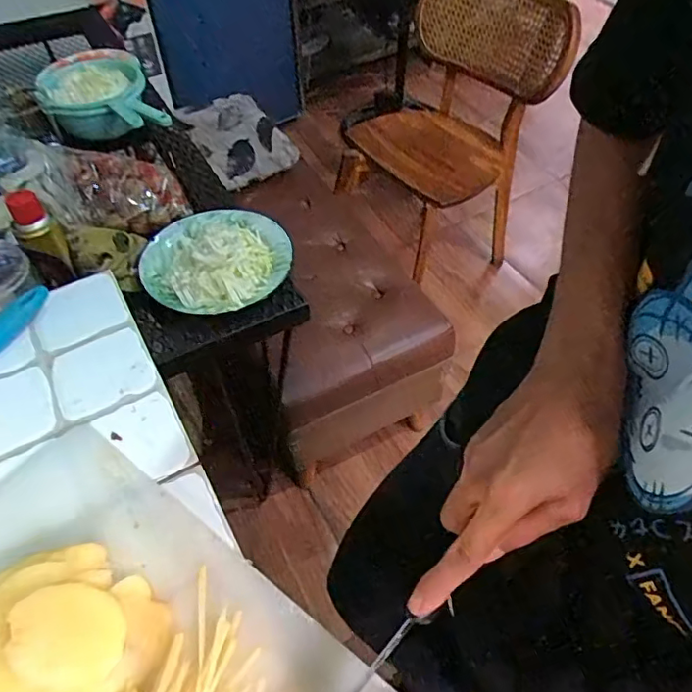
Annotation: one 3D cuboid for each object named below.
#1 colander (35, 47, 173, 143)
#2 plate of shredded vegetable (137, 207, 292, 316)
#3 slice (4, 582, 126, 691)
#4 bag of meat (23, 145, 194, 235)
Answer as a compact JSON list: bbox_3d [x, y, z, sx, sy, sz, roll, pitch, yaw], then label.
[{"bbox_3d":[-0.415,-0.424,0.923,0.183,0.082,0.215,-19,54,-14],"label":"colander"},{"bbox_3d":[-0.178,-0.128,0.762,0.207,0.048,0.186,-37,60,-25],"label":"plate of shredded vegetable"},{"bbox_3d":[-0.163,0.168,0.320,0.061,0.006,0.054,13,52,-34],"label":"slice"},{"bbox_3d":[-0.339,-0.232,0.793,0.191,0.090,0.109,-5,52,-3],"label":"bag of meat"}]

